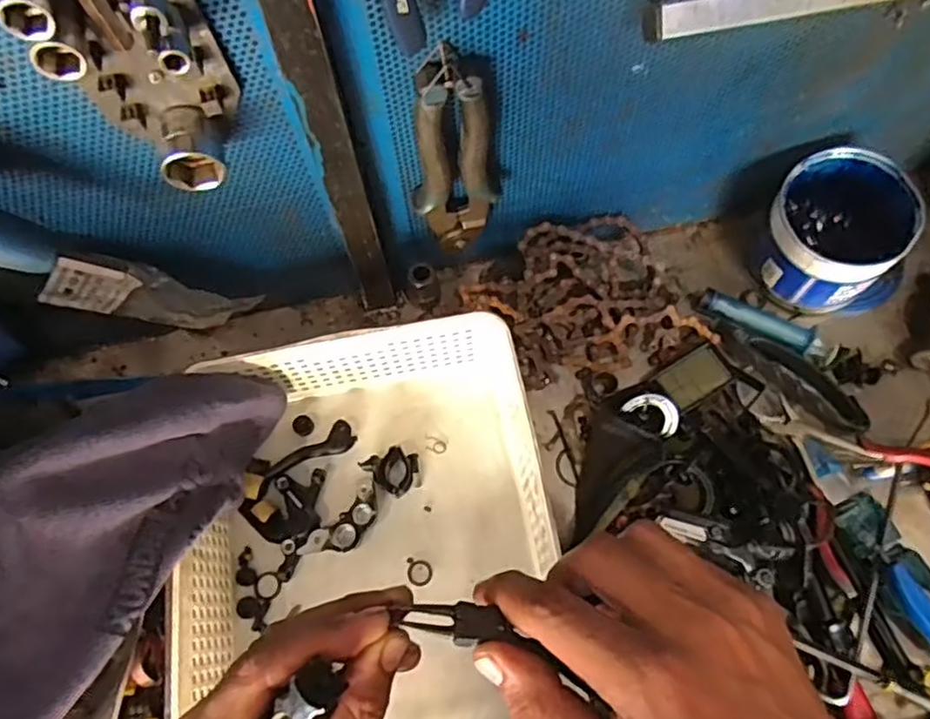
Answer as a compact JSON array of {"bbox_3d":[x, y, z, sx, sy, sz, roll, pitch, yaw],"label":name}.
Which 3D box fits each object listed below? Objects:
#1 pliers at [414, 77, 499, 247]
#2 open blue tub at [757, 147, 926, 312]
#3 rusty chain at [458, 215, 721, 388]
[{"bbox_3d":[-0.008,-0.126,0.453,0.053,0.168,0.016,-13,69,-3],"label":"pliers"},{"bbox_3d":[0.300,-0.104,0.549,0.099,0.098,0.105,-1,69,2],"label":"open blue tub"},{"bbox_3d":[0.103,-0.053,0.555,0.186,0.053,0.118,-14,69,-4],"label":"rusty chain"}]

